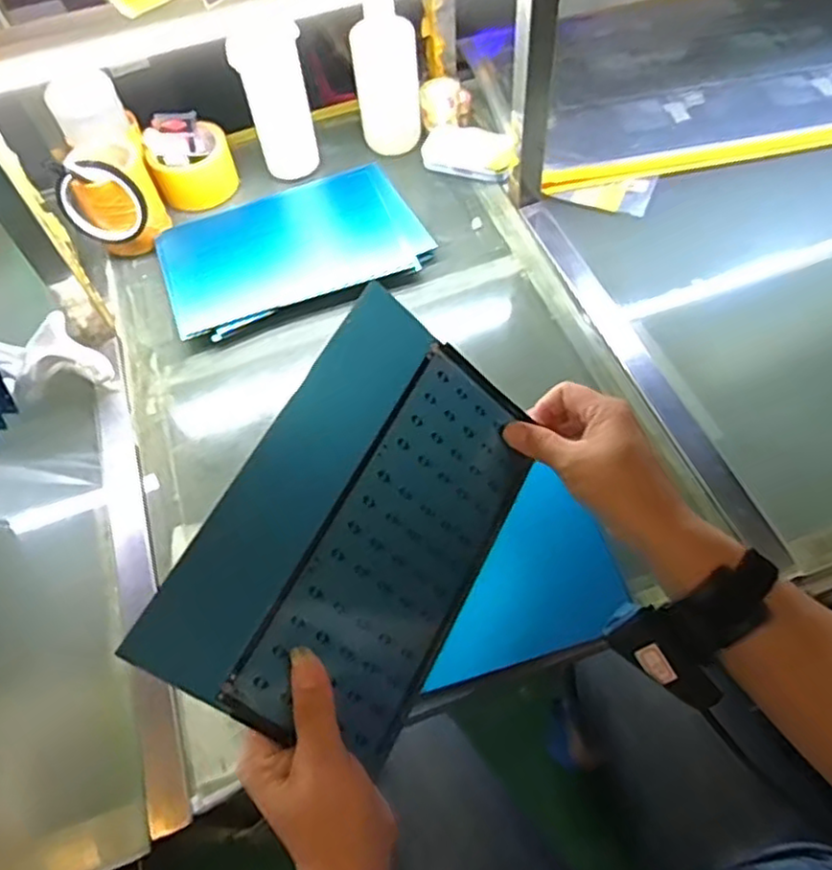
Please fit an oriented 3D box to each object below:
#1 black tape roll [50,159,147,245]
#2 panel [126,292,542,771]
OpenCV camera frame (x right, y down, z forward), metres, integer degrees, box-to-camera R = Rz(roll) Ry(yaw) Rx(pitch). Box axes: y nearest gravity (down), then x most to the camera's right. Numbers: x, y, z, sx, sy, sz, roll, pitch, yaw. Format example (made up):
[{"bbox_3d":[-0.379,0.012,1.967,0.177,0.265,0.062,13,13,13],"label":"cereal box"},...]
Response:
[{"bbox_3d":[-0.341,-0.251,0.732,0.091,0.093,0.027,10,44,-14],"label":"black tape roll"},{"bbox_3d":[-0.024,0.055,0.414,0.171,0.010,0.250,39,66,-21],"label":"panel"}]

